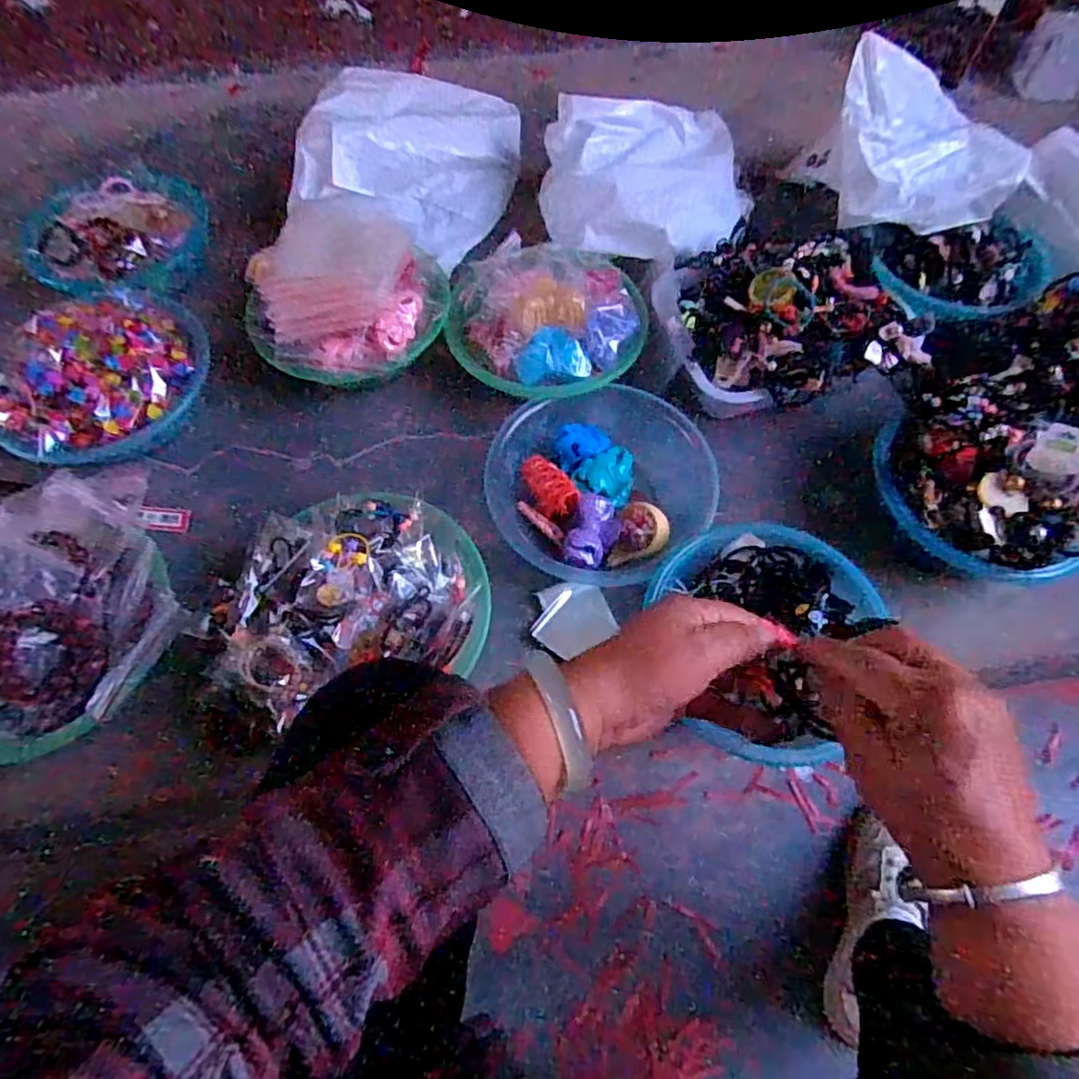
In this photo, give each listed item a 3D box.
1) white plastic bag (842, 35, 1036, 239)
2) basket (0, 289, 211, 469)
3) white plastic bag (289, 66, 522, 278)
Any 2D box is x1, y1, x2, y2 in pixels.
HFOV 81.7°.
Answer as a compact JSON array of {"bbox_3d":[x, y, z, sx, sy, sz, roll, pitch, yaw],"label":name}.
[{"bbox_3d":[0.498,-0.507,0.797,0.214,0.129,0.207,-13,64,-6],"label":"white plastic bag"},{"bbox_3d":[-0.488,-0.182,0.699,0.193,0.067,0.230,20,65,10],"label":"basket"},{"bbox_3d":[-0.183,-0.544,0.879,0.271,0.116,0.362,13,64,7],"label":"white plastic bag"}]

